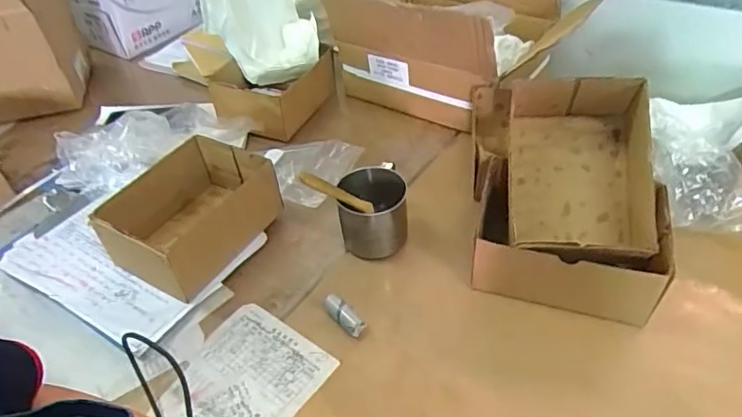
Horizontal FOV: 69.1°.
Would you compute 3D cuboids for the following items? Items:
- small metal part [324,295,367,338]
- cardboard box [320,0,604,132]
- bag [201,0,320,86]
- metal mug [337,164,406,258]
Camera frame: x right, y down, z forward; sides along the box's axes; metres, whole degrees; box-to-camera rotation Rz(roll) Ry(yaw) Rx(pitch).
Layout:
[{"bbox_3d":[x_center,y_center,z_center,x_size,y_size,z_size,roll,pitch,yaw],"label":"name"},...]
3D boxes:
[{"bbox_3d":[-0.033,0.122,0.625,0.021,0.017,0.060,-36,49,-29],"label":"small metal part"},{"bbox_3d":[0.132,-0.301,0.931,0.389,0.217,0.273,26,51,31],"label":"cardboard box"},{"bbox_3d":[-0.212,-0.364,0.947,0.143,0.227,0.260,-35,50,-27],"label":"bag"},{"bbox_3d":[0.004,0.007,0.703,0.087,0.084,0.092,-2,42,4],"label":"metal mug"}]

